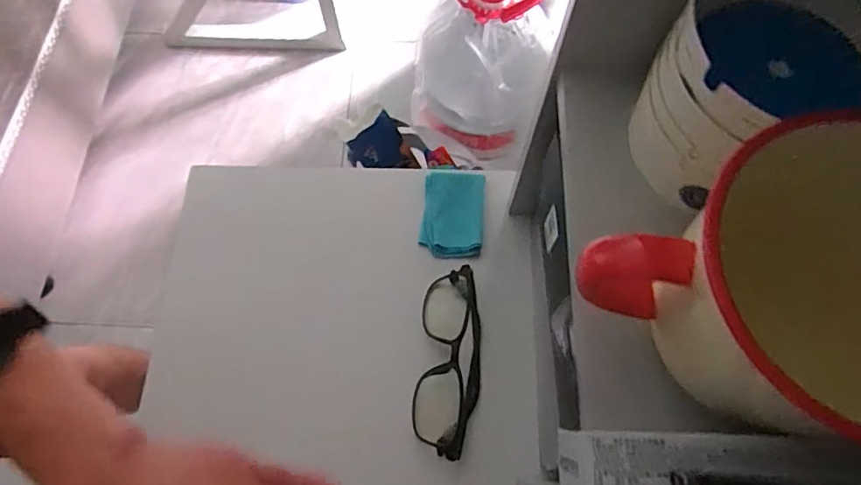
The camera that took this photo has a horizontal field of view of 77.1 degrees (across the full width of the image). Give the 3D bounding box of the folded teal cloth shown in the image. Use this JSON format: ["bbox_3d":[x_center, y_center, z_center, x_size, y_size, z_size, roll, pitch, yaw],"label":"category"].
[{"bbox_3d":[0.018,-0.024,0.437,0.048,0.011,0.073,5,69,3],"label":"folded teal cloth"}]

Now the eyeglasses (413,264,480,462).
[{"bbox_3d":[0.013,0.085,0.391,0.042,0.030,0.129,4,69,2],"label":"eyeglasses"}]

